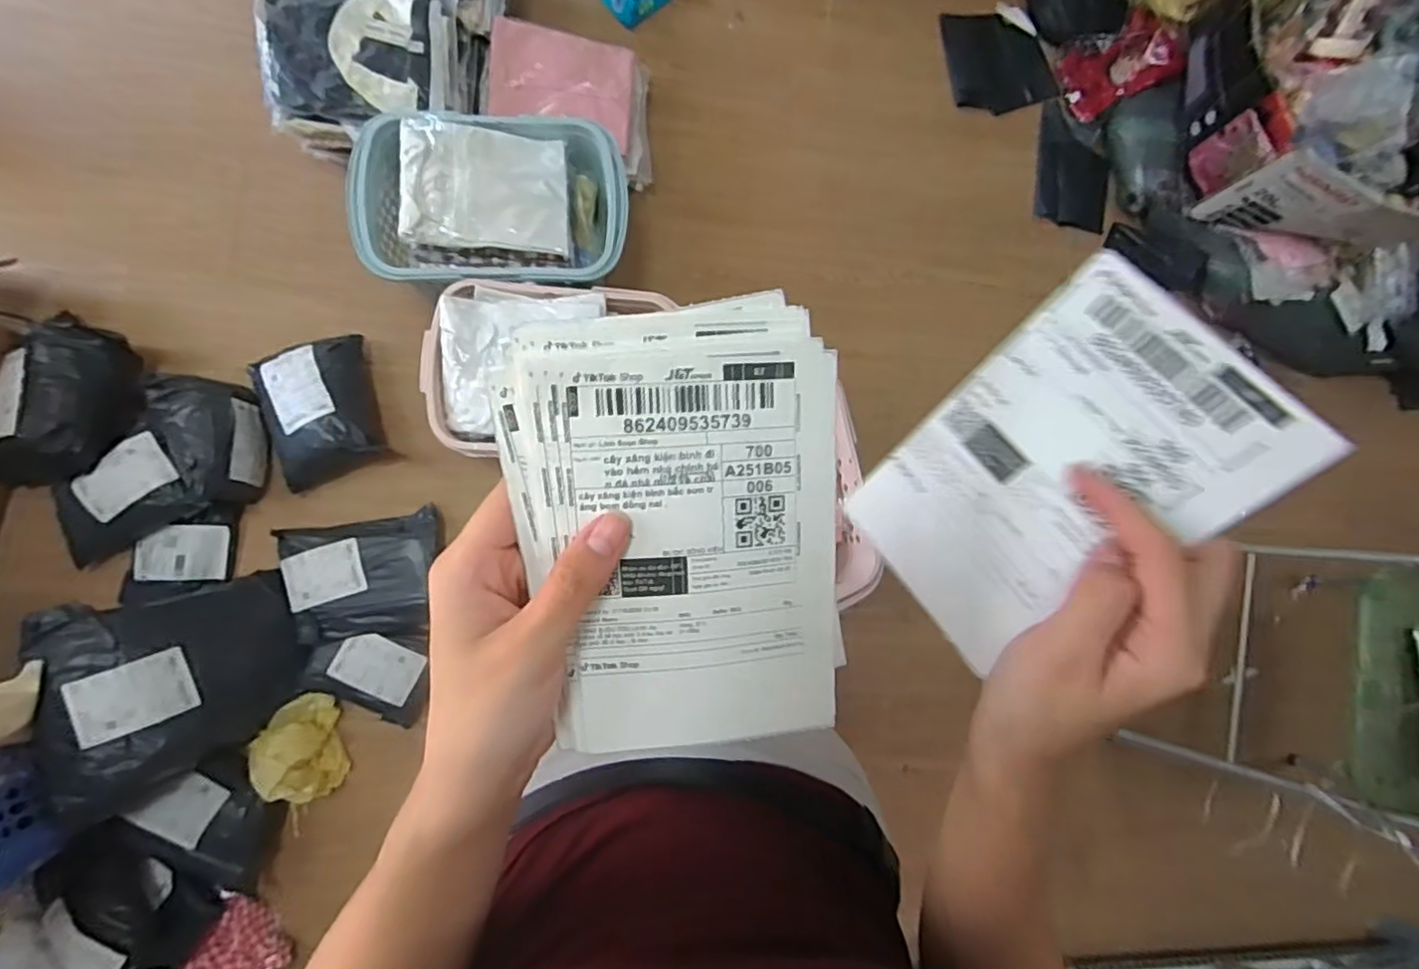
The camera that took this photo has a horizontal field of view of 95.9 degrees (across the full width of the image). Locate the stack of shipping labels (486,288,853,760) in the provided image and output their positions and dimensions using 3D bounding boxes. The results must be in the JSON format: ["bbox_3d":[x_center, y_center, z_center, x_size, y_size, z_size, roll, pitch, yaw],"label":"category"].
[{"bbox_3d":[-0.008,0.021,0.240,0.118,0.005,0.164,-8,103,-8],"label":"stack of shipping labels"}]

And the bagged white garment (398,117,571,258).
[{"bbox_3d":[-0.382,-0.510,1.094,0.270,0.046,0.223,-1,86,-8],"label":"bagged white garment"}]

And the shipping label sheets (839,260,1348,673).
[{"bbox_3d":[0.136,-0.002,0.263,0.152,0.005,0.099,-49,67,31],"label":"shipping label sheets"}]

